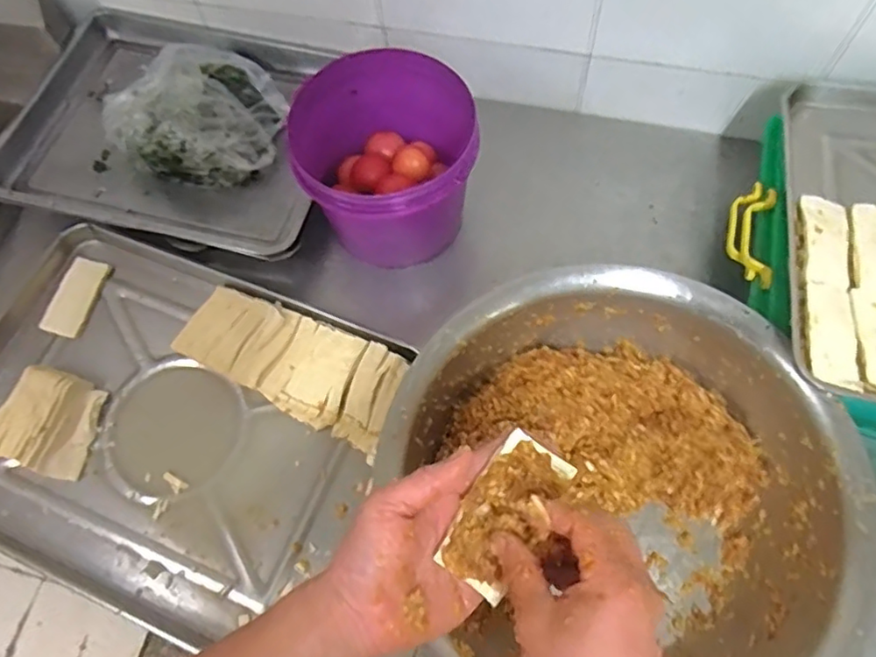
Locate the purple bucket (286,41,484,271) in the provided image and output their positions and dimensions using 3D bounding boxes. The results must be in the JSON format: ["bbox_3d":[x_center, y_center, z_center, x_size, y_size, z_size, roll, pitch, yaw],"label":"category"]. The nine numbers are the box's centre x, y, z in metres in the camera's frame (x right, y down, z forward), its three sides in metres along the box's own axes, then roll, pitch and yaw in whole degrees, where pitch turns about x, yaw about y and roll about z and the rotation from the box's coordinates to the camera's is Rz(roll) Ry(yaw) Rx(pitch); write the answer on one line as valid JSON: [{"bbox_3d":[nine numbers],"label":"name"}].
[{"bbox_3d":[-0.065,-0.223,0.814,0.226,0.190,0.231,-1,66,3],"label":"purple bucket"}]

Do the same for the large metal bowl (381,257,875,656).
[{"bbox_3d":[0.195,0.175,0.668,0.432,0.157,0.465,-1,66,3],"label":"large metal bowl"}]

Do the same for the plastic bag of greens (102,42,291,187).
[{"bbox_3d":[-0.341,-0.302,0.892,0.236,0.121,0.175,-34,69,-12],"label":"plastic bag of greens"}]

